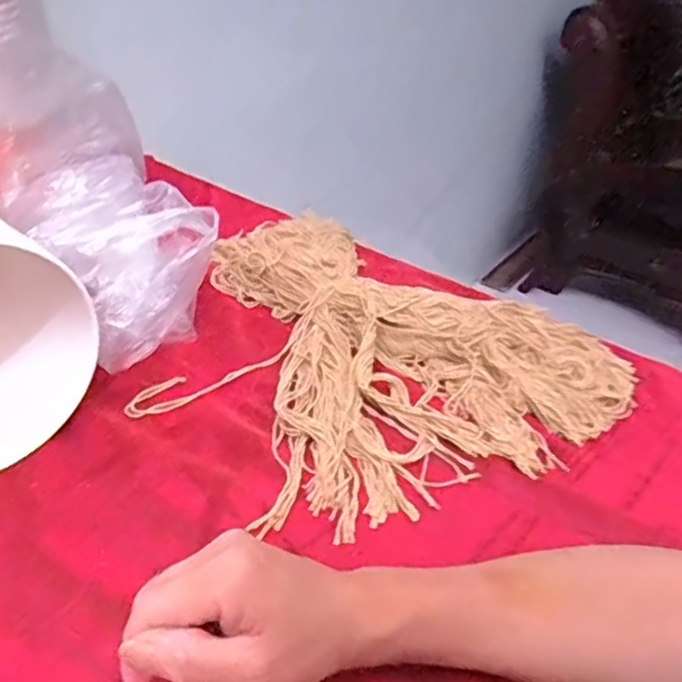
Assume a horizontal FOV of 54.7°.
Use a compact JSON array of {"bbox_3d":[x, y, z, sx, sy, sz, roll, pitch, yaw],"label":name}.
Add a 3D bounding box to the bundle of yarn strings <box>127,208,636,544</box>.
[{"bbox_3d":[0.012,-0.012,0.567,0.363,0.045,0.374,-17,41,-28],"label":"bundle of yarn strings"}]

